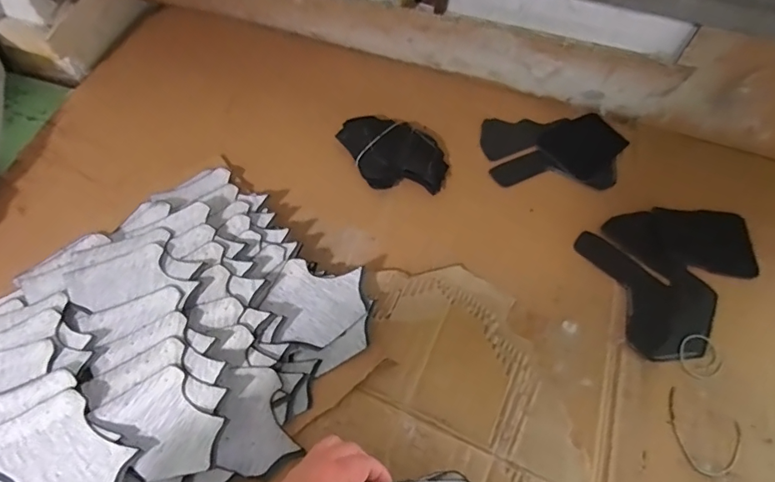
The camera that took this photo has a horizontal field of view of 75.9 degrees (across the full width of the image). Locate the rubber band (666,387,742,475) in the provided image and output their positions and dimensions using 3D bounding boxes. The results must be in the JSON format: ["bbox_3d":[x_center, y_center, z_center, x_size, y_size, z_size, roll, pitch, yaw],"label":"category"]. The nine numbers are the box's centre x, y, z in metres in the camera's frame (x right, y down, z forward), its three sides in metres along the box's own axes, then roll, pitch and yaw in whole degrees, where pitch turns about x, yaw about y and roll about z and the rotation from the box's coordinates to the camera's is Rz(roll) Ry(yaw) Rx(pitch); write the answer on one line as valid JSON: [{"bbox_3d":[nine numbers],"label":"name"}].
[{"bbox_3d":[0.338,0.211,0.537,0.080,0.004,0.072,27,67,11],"label":"rubber band"}]

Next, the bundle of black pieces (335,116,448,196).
[{"bbox_3d":[0.007,-0.121,0.688,0.149,0.025,0.103,10,64,4],"label":"bundle of black pieces"}]

